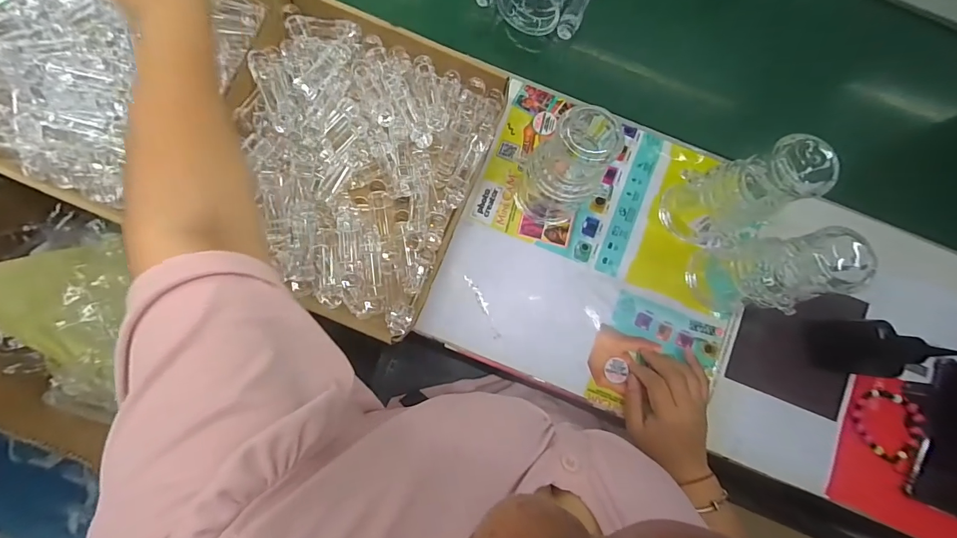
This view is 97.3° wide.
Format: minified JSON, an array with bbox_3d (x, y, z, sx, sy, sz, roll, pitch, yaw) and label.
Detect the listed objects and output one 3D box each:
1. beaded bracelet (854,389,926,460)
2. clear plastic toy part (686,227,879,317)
[{"bbox_3d":[0.458,0.175,0.473,0.076,0.010,0.072,0,85,-2],"label":"beaded bracelet"},{"bbox_3d":[0.280,0.007,0.411,0.059,0.174,0.074,-4,85,-2],"label":"clear plastic toy part"}]

